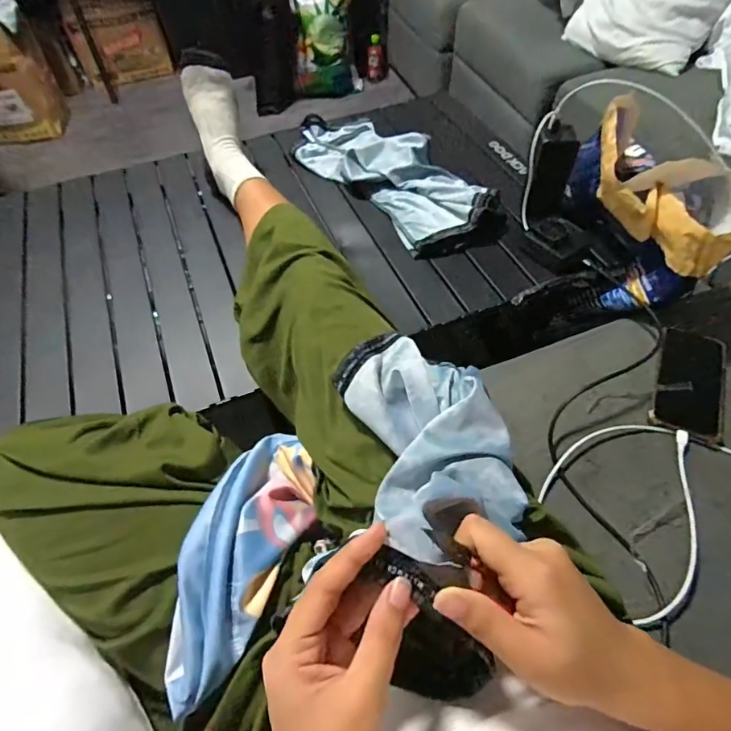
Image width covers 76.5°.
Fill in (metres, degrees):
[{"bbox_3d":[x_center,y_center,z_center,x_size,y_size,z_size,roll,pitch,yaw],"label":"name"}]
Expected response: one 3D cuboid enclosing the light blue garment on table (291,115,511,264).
[{"bbox_3d":[0.043,-0.348,0.806,0.189,0.070,0.459,-33,60,-20],"label":"light blue garment on table"}]

